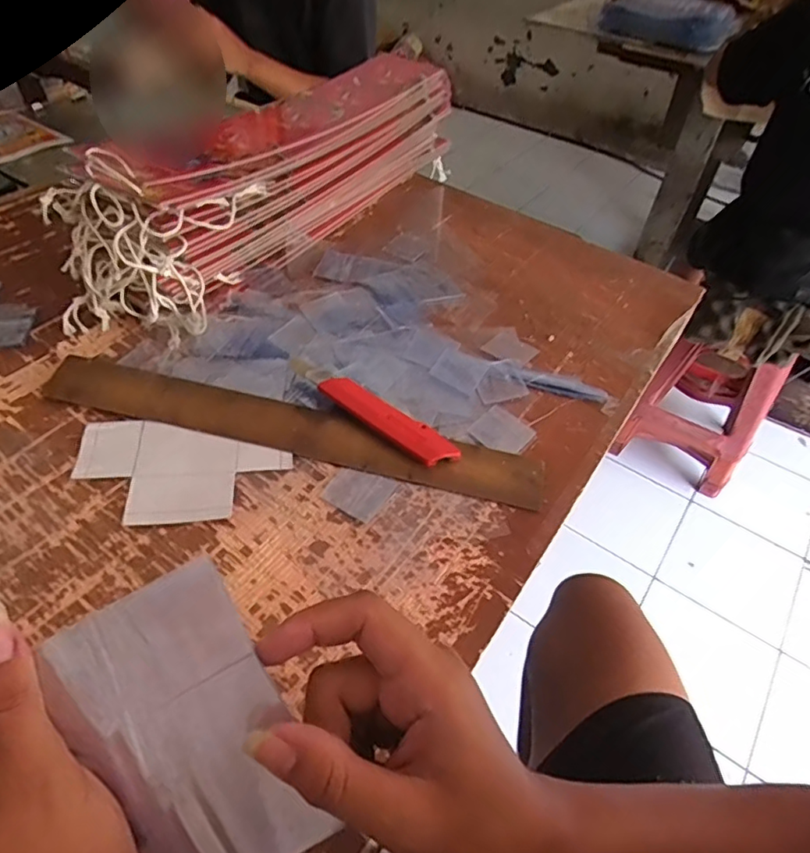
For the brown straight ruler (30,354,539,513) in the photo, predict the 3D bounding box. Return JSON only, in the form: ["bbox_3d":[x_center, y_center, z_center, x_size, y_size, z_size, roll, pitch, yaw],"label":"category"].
[{"bbox_3d":[-0.096,-0.003,0.487,0.428,0.010,0.055,14,59,4],"label":"brown straight ruler"}]

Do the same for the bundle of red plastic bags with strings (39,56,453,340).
[{"bbox_3d":[-0.145,-0.329,0.688,0.195,0.126,0.632,30,53,19],"label":"bundle of red plastic bags with strings"}]

